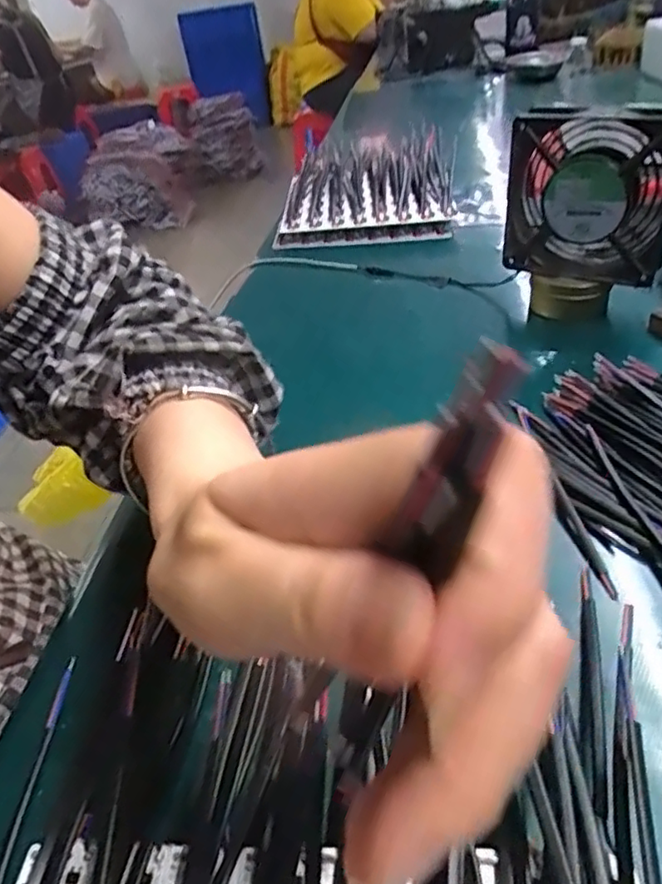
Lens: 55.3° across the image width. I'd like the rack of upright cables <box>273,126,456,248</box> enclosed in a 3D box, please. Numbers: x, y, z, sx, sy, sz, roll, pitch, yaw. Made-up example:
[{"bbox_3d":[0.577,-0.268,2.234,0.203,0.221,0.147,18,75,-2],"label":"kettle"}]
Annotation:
[{"bbox_3d":[0.055,-0.353,0.853,0.210,0.053,0.337,-1,37,11],"label":"rack of upright cables"}]

